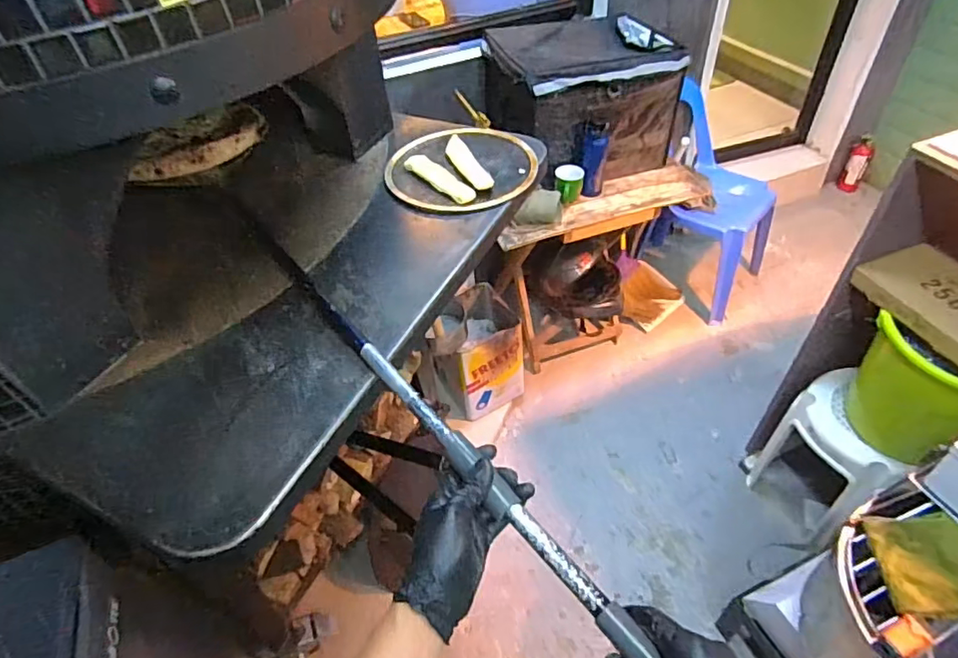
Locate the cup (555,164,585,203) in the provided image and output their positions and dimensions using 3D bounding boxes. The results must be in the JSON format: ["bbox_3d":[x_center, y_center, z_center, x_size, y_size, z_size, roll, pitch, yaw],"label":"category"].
[{"bbox_3d":[0.264,-0.421,1.639,0.083,0.090,0.083,-2,46,3],"label":"cup"}]

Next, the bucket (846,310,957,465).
[{"bbox_3d":[1.000,0.130,1.225,0.256,0.345,0.270,-2,46,3],"label":"bucket"}]

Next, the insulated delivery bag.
[{"bbox_3d":[0.313,-0.710,1.727,0.535,0.338,0.452,-20,48,-14],"label":"insulated delivery bag"}]

